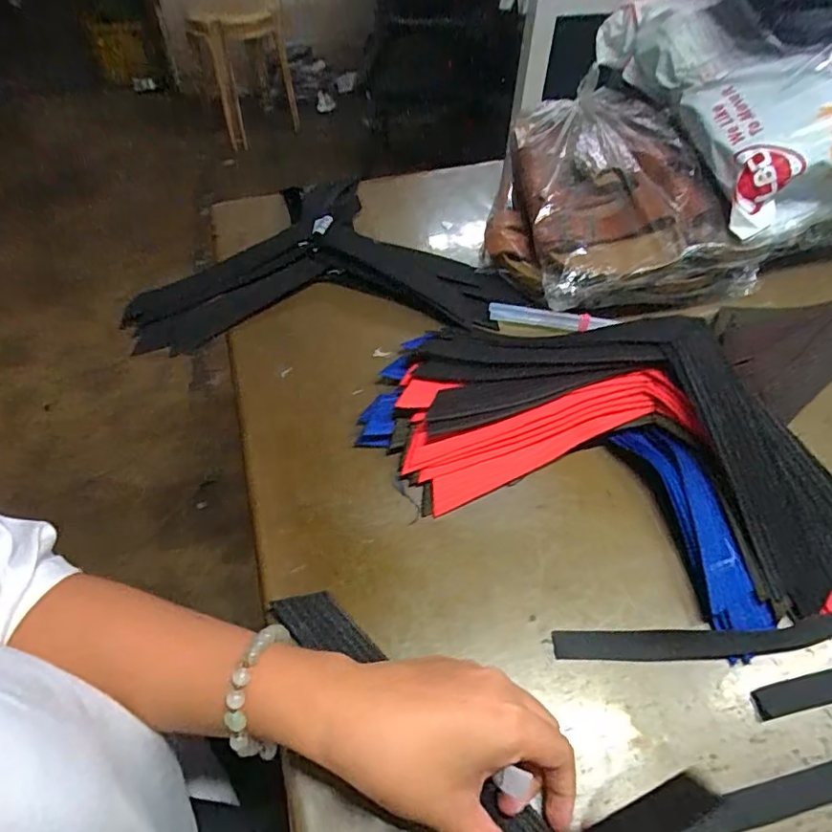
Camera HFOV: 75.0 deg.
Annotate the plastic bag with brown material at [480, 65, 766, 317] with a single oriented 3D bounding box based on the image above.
[{"bbox_3d":[0.174,-0.222,0.532,0.224,0.080,0.274,-10,54,-7],"label":"plastic bag with brown material"}]

